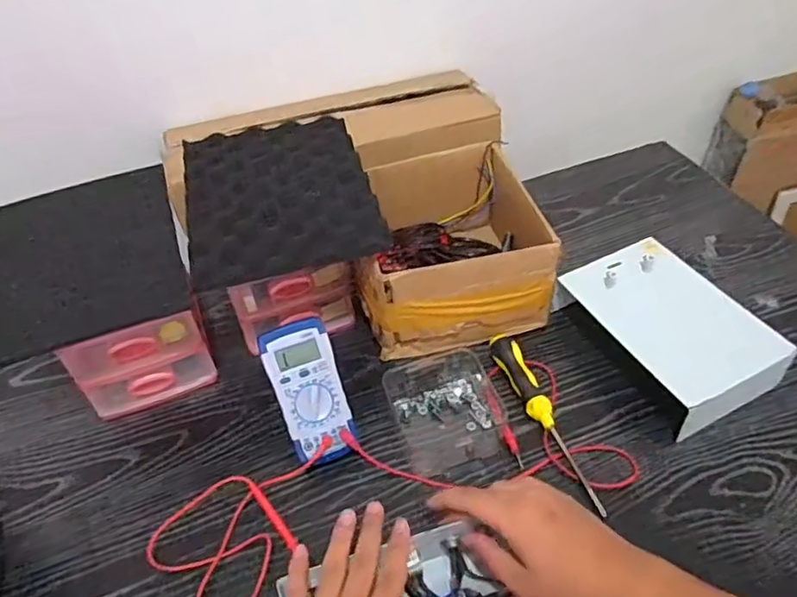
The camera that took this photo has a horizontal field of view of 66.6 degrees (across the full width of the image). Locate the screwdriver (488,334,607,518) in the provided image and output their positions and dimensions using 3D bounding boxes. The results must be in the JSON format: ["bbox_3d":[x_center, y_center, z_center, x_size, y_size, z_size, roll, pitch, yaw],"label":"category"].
[{"bbox_3d":[0.149,0.118,0.618,0.025,0.027,0.207,-18,48,-13],"label":"screwdriver"}]

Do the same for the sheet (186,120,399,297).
[{"bbox_3d":[-0.132,-0.122,0.662,0.192,0.033,0.242,-13,47,-9],"label":"sheet"}]

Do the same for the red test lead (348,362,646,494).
[{"bbox_3d":[0.092,0.154,0.596,0.244,0.028,0.165,-23,55,-16],"label":"red test lead"}]

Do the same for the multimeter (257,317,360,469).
[{"bbox_3d":[-0.089,0.095,0.608,0.065,0.029,0.142,-18,88,-13],"label":"multimeter"}]

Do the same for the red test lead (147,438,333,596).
[{"bbox_3d":[-0.141,0.199,0.565,0.109,0.033,0.182,23,52,23],"label":"red test lead"}]

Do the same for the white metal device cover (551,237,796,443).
[{"bbox_3d":[0.292,0.038,0.659,0.152,0.072,0.219,-24,50,-18],"label":"white metal device cover"}]

